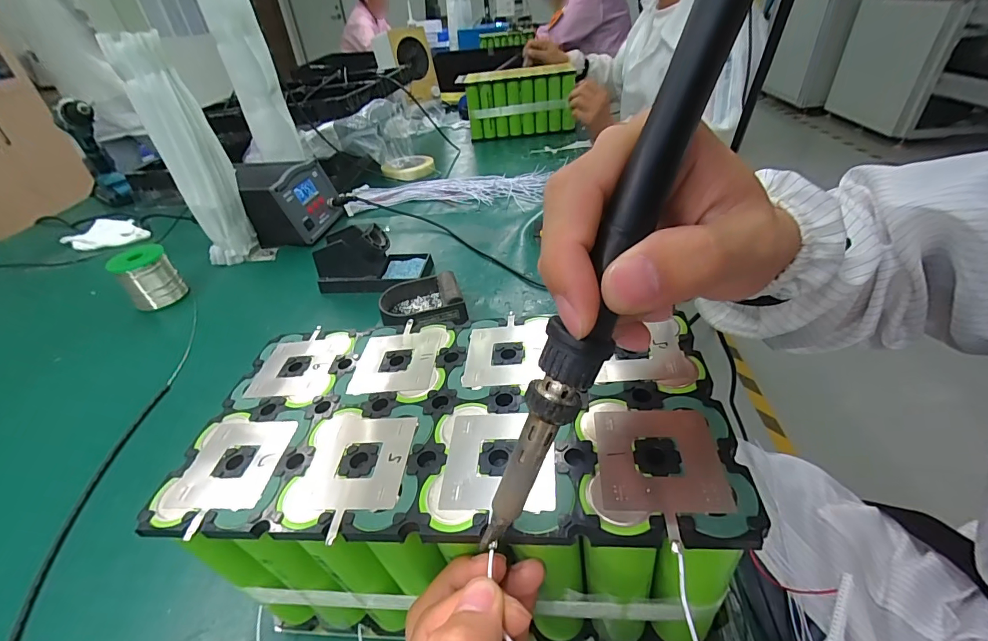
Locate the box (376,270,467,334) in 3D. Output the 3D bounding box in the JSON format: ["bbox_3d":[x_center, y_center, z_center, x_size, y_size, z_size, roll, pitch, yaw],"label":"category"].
[{"bbox_3d":[-0.090,-0.021,0.521,0.094,0.034,0.089,-16,39,-12],"label":"box"}]

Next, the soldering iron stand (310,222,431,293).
[{"bbox_3d":[-0.169,-0.087,0.590,0.150,0.071,0.075,-4,38,4],"label":"soldering iron stand"}]

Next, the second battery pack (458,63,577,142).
[{"bbox_3d":[0.061,-0.561,1.100,0.289,0.140,0.094,0,39,8],"label":"second battery pack"}]

